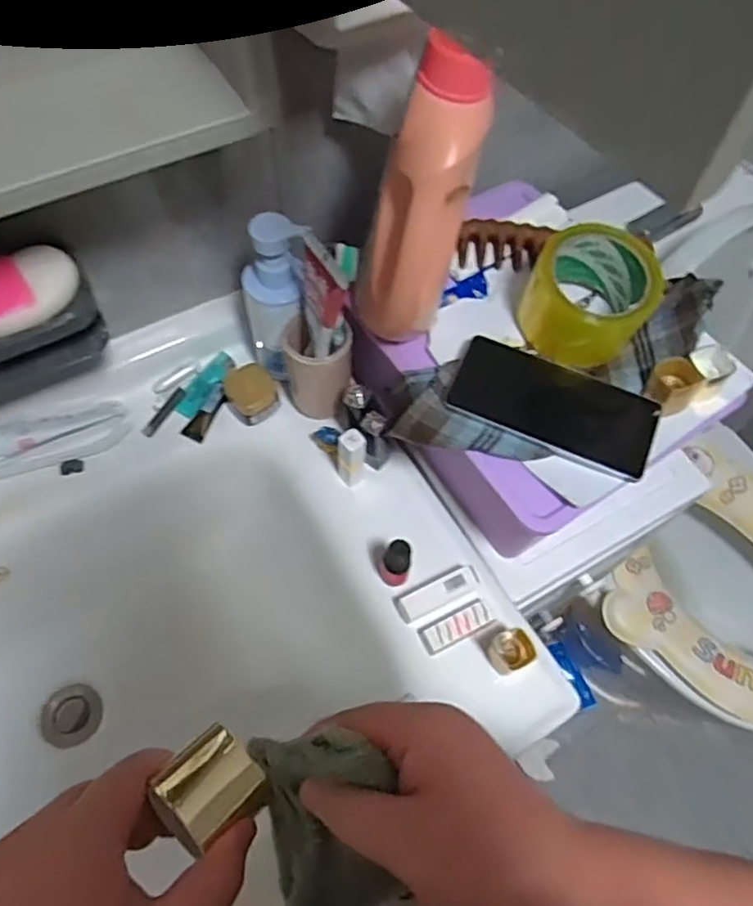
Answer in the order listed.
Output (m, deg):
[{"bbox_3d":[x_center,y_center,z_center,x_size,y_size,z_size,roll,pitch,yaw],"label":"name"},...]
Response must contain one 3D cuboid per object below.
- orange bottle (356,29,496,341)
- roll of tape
[{"bbox_3d":[0.025,-0.155,0.459,0.076,0.195,0.083,9,62,2],"label":"orange bottle"},{"bbox_3d":[0.174,-0.132,0.529,0.092,0.074,0.088,1,62,-2],"label":"roll of tape"}]

